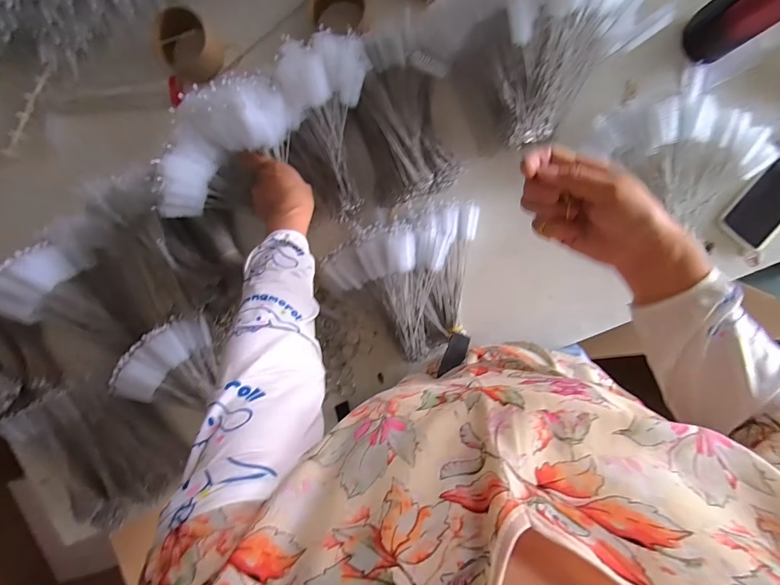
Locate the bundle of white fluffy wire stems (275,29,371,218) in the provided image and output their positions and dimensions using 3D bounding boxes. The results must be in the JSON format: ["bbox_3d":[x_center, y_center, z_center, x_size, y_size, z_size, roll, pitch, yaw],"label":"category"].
[{"bbox_3d":[-0.076,-0.209,0.481,0.106,0.054,0.217,-4,127,3],"label":"bundle of white fluffy wire stems"}]

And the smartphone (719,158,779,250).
[{"bbox_3d":[0.578,-0.149,0.539,0.082,0.013,0.163,36,101,-2],"label":"smartphone"}]

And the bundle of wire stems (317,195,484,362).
[{"bbox_3d":[0.044,-0.010,0.532,0.222,0.052,0.199,-22,113,-9],"label":"bundle of wire stems"}]

